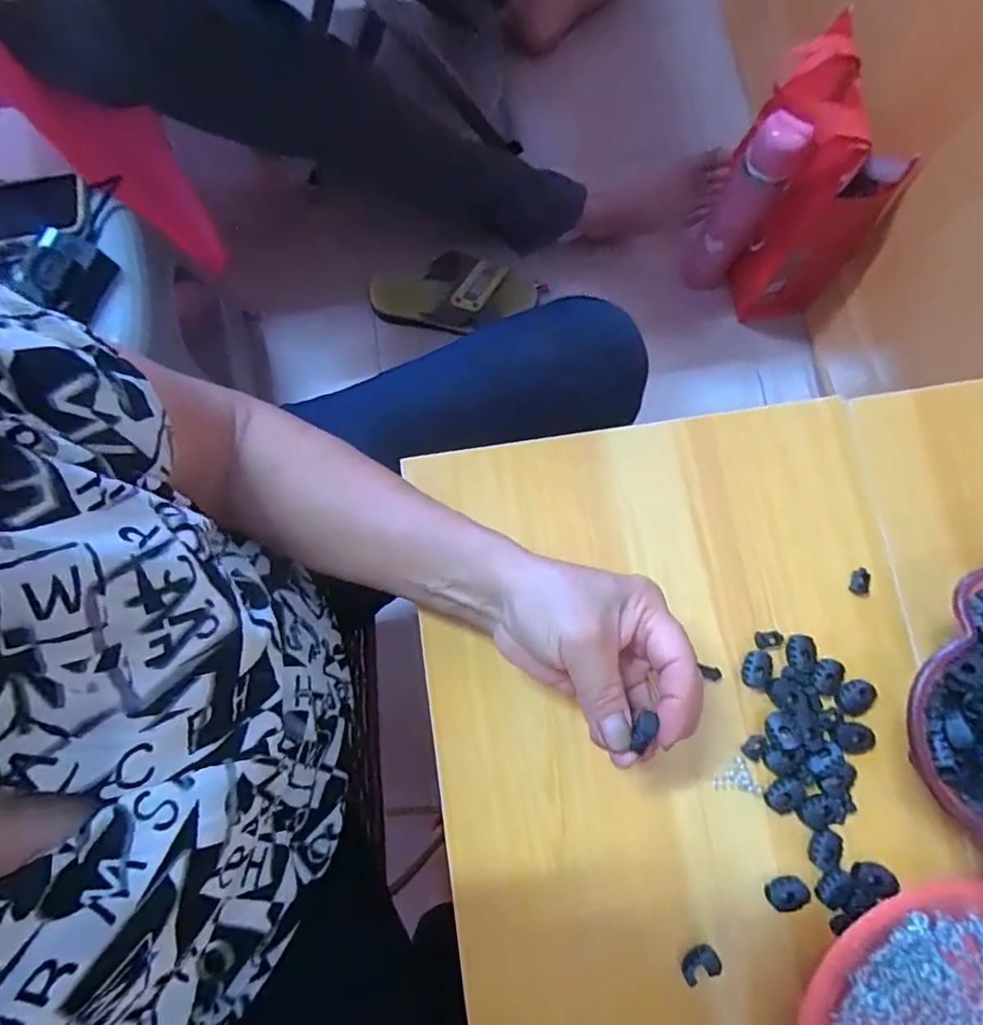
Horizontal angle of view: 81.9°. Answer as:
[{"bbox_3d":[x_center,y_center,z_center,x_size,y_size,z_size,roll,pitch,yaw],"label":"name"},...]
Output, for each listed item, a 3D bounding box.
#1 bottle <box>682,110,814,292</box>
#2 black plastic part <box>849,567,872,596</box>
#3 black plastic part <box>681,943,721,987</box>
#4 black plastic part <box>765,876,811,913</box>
[{"bbox_3d":[0.339,-0.413,0.785,0.073,0.269,0.059,31,81,7],"label":"bottle"},{"bbox_3d":[0.228,0.042,0.350,0.010,0.005,0.016,8,79,3],"label":"black plastic part"},{"bbox_3d":[0.116,0.251,0.315,0.022,0.007,0.015,-23,80,-3],"label":"black plastic part"},{"bbox_3d":[0.167,0.215,0.320,0.023,0.007,0.017,-15,79,-2],"label":"black plastic part"}]

